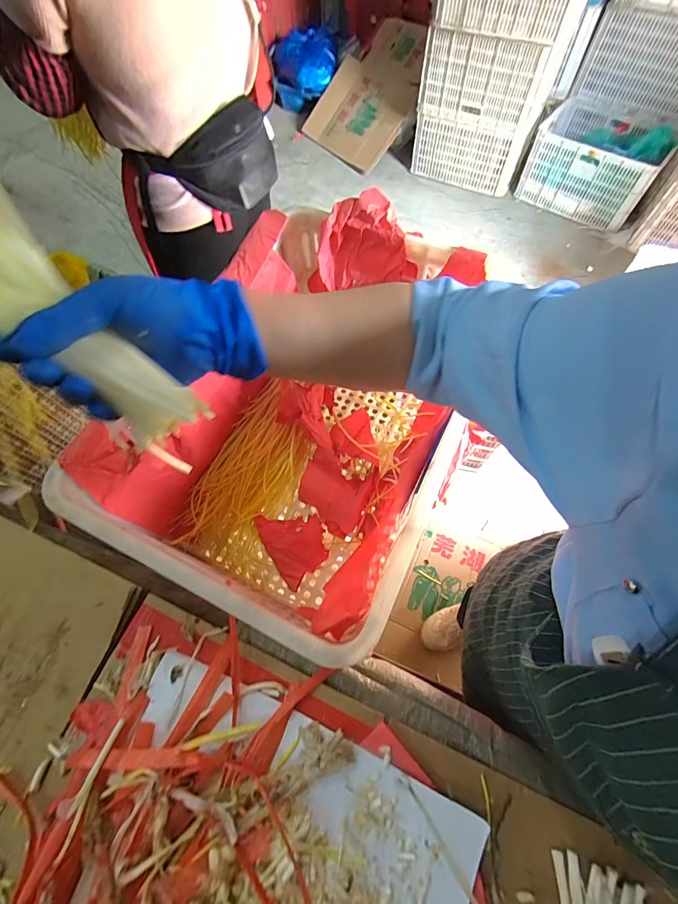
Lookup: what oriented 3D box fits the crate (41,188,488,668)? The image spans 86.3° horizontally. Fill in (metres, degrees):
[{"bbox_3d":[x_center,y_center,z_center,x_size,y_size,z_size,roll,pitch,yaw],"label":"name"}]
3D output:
[{"bbox_3d":[-0.028,-0.055,0.613,0.407,0.330,0.604,24,67,12],"label":"crate"}]

